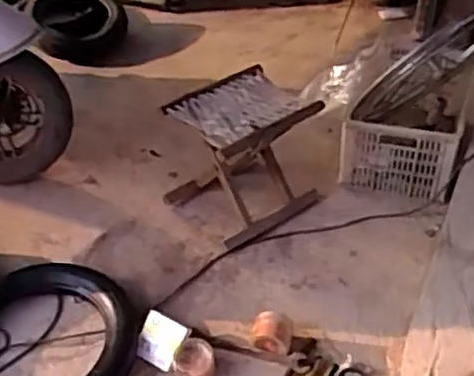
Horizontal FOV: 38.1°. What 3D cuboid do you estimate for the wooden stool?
[{"bbox_3d":[0.014,-0.086,1.796,0.332,0.317,0.292,-26,43,-29],"label":"wooden stool"}]

